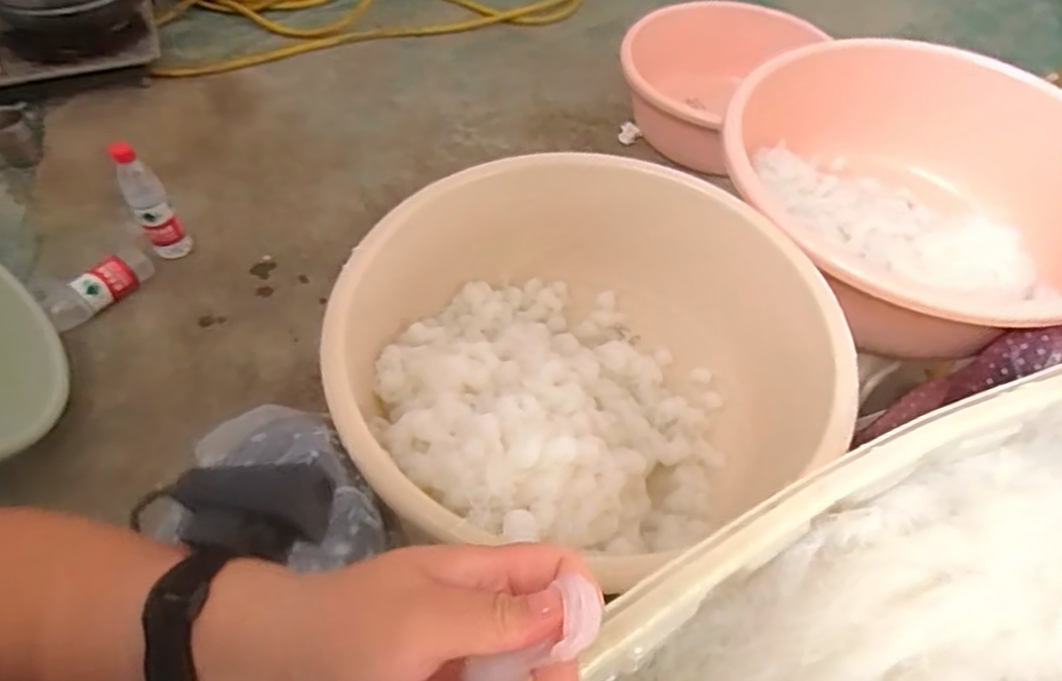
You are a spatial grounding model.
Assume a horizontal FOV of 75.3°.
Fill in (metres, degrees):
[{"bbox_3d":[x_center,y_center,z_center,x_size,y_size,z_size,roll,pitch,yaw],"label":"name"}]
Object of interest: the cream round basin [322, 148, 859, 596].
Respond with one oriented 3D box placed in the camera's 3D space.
[{"bbox_3d":[0.043,0.024,0.680,0.423,0.177,0.444,1,53,-1],"label":"cream round basin"}]

